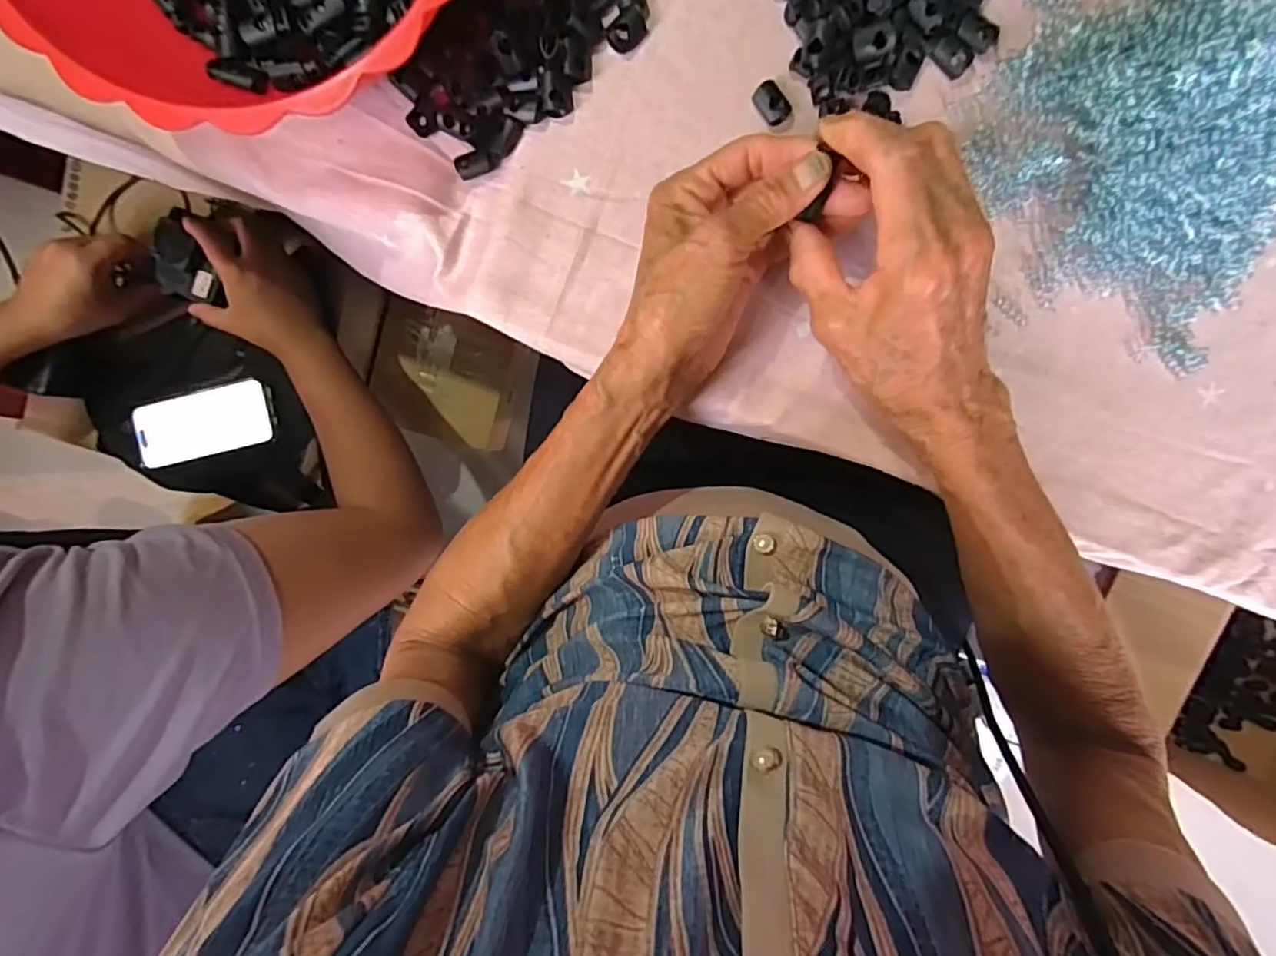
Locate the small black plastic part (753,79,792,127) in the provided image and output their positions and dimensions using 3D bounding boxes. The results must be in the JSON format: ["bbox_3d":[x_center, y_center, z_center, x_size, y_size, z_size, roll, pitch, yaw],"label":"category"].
[{"bbox_3d":[0.072,-0.200,0.324,0.016,0.006,0.021,-42,93,4],"label":"small black plastic part"}]

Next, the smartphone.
[{"bbox_3d":[-0.460,-0.057,0.645,0.147,0.015,0.071,-13,96,2],"label":"smartphone"}]

